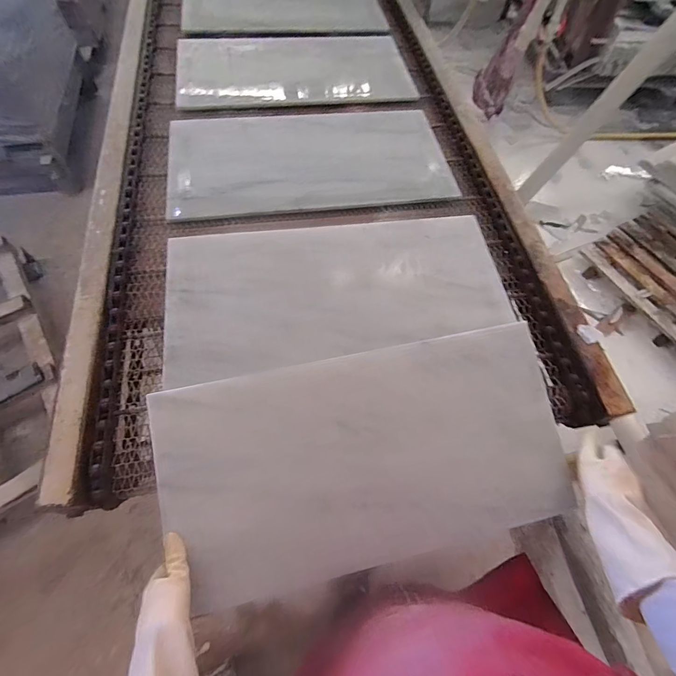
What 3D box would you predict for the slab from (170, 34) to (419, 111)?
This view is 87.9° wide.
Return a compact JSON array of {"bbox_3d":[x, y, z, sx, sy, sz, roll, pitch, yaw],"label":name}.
[{"bbox_3d":[-0.113,-0.709,0.914,0.585,0.019,0.307,-11,64,-9],"label":"slab"}]

